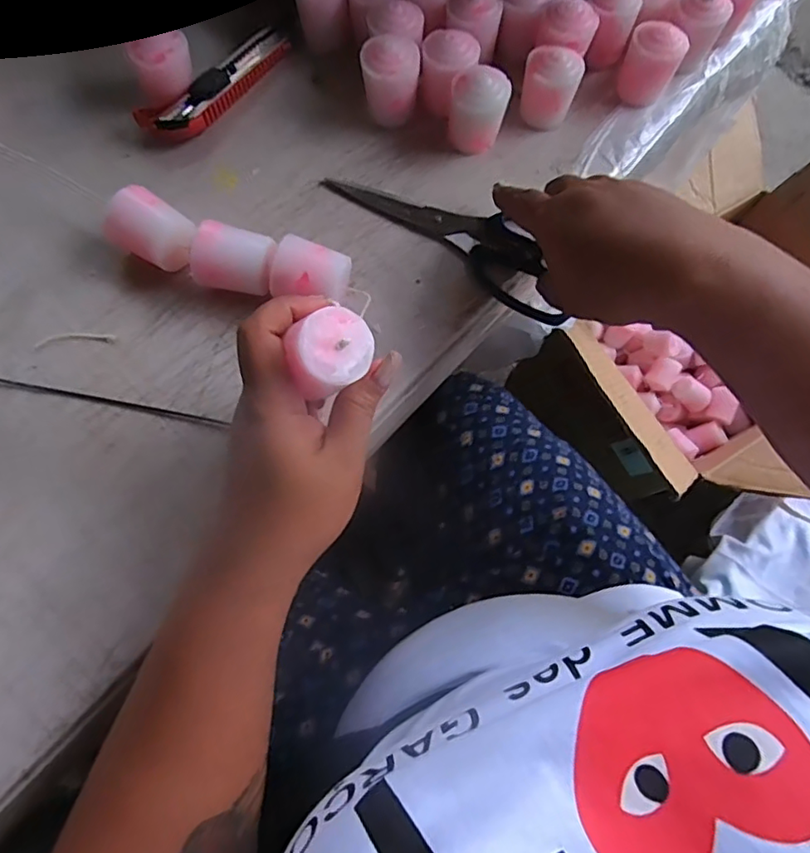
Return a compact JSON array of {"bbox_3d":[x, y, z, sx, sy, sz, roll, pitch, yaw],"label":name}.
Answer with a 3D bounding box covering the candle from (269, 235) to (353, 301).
[{"bbox_3d":[-0.054,-0.087,0.332,0.042,0.034,0.036,16,72,4],"label":"candle"}]

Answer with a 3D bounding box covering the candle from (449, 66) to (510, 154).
[{"bbox_3d":[0.048,-0.211,0.372,0.035,0.044,0.030,7,71,1],"label":"candle"}]

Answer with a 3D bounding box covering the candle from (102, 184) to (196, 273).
[{"bbox_3d":[-0.150,-0.116,0.339,0.048,0.034,0.037,23,72,6],"label":"candle"}]

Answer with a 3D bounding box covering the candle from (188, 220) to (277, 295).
[{"bbox_3d":[-0.101,-0.097,0.333,0.043,0.035,0.033,5,71,0],"label":"candle"}]

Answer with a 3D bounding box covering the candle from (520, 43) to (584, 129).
[{"bbox_3d":[0.098,-0.231,0.383,0.037,0.042,0.032,17,72,4],"label":"candle"}]

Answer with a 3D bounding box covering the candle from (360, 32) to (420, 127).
[{"bbox_3d":[-0.010,-0.231,0.378,0.037,0.050,0.033,-6,72,-3],"label":"candle"}]

